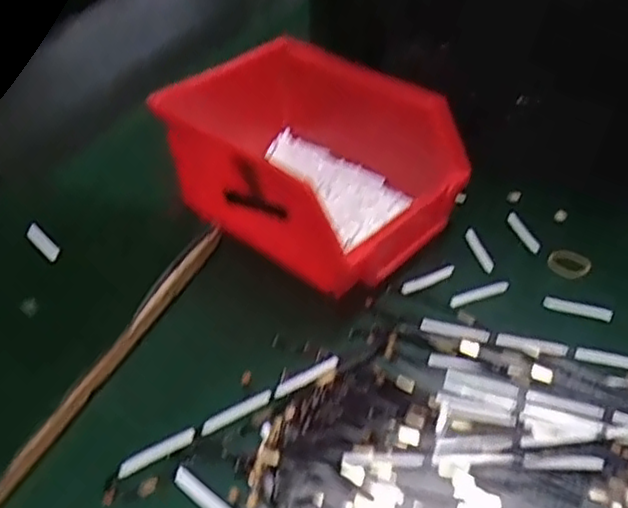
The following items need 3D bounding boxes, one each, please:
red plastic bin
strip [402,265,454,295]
[{"bbox_3d":[0.001,-0.049,0.380,0.137,0.071,0.105,31,50,32],"label":"red plastic bin"},{"bbox_3d":[0.061,0.013,0.363,0.033,0.005,0.005,-20,44,-21],"label":"strip"}]

